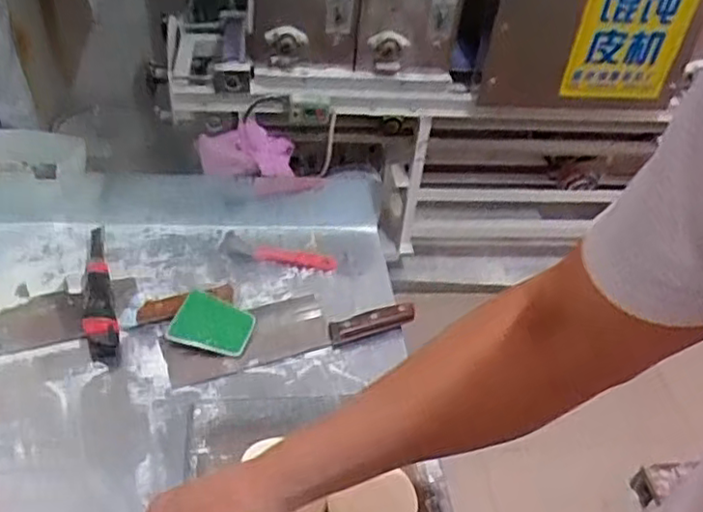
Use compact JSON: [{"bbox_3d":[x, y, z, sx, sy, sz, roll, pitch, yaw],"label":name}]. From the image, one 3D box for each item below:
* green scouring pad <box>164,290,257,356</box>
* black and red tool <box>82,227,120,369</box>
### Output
[{"bbox_3d":[-0.172,0.084,0.832,0.094,0.015,0.075,21,52,-9],"label":"green scouring pad"},{"bbox_3d":[-0.327,0.042,0.857,0.036,0.029,0.223,-9,44,-17],"label":"black and red tool"}]

